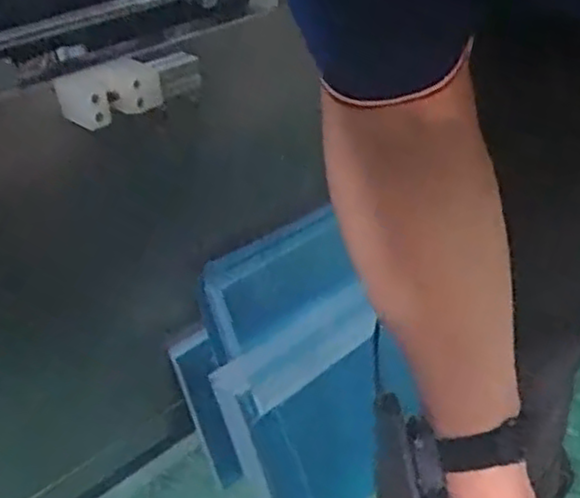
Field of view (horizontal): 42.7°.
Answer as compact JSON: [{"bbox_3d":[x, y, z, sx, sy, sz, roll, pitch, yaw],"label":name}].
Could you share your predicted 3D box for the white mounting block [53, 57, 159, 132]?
[{"bbox_3d":[-0.189,-0.163,0.772,0.045,0.047,0.106,26,45,37],"label":"white mounting block"}]

